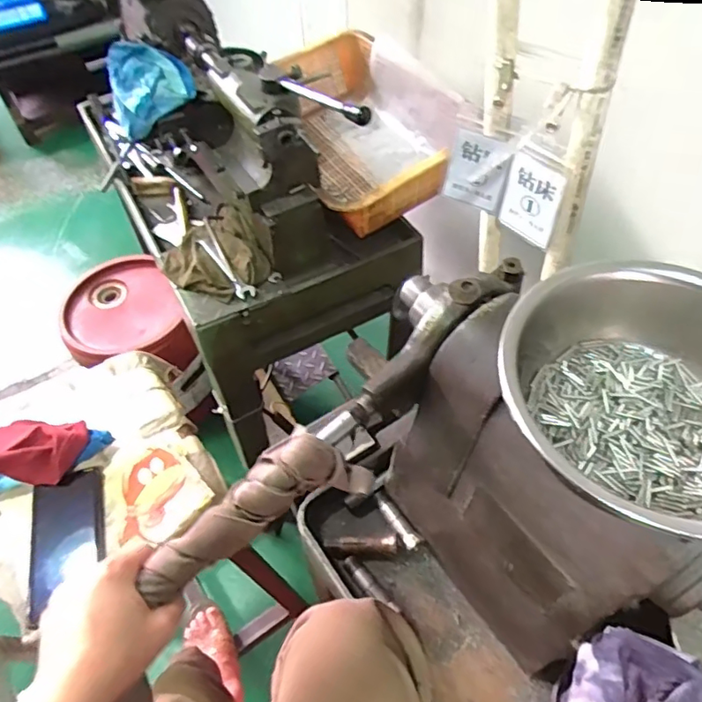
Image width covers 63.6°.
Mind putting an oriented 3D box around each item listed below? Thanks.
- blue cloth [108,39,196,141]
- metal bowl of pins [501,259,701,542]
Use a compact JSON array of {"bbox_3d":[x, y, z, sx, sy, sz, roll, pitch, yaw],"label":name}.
[{"bbox_3d":[-0.282,-0.378,0.799,0.114,0.081,0.125,-16,53,-9],"label":"blue cloth"},{"bbox_3d":[0.185,0.030,0.344,0.188,0.062,0.158,19,56,17],"label":"metal bowl of pins"}]

